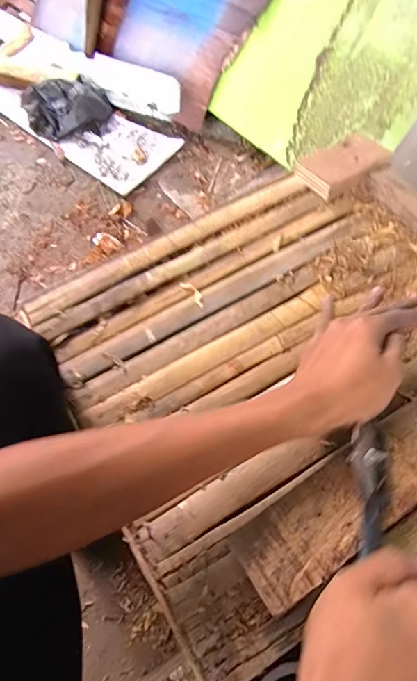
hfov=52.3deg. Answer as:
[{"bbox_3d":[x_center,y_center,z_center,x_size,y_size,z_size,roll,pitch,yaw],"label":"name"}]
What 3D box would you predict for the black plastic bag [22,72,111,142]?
[{"bbox_3d":[-0.373,-0.614,1.113,0.221,0.092,0.177,-15,66,-6],"label":"black plastic bag"}]

